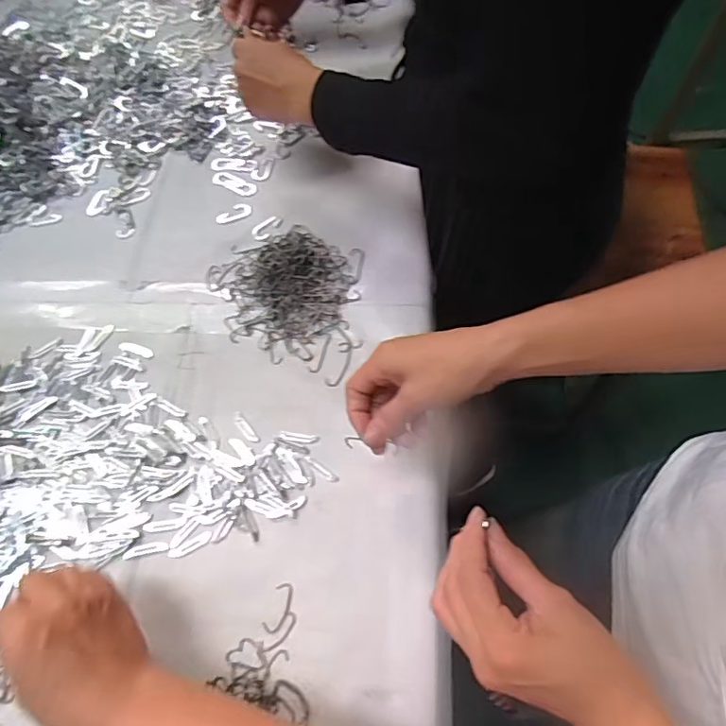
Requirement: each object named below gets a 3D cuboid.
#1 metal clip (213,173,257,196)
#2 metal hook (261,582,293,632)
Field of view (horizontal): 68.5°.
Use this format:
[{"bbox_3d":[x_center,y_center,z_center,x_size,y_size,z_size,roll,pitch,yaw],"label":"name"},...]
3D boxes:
[{"bbox_3d":[-0.150,-0.210,0.624,0.058,0.004,0.019,24,67,13],"label":"metal clip"},{"bbox_3d":[-0.066,0.192,0.419,0.016,0.004,0.037,18,66,10],"label":"metal hook"}]

